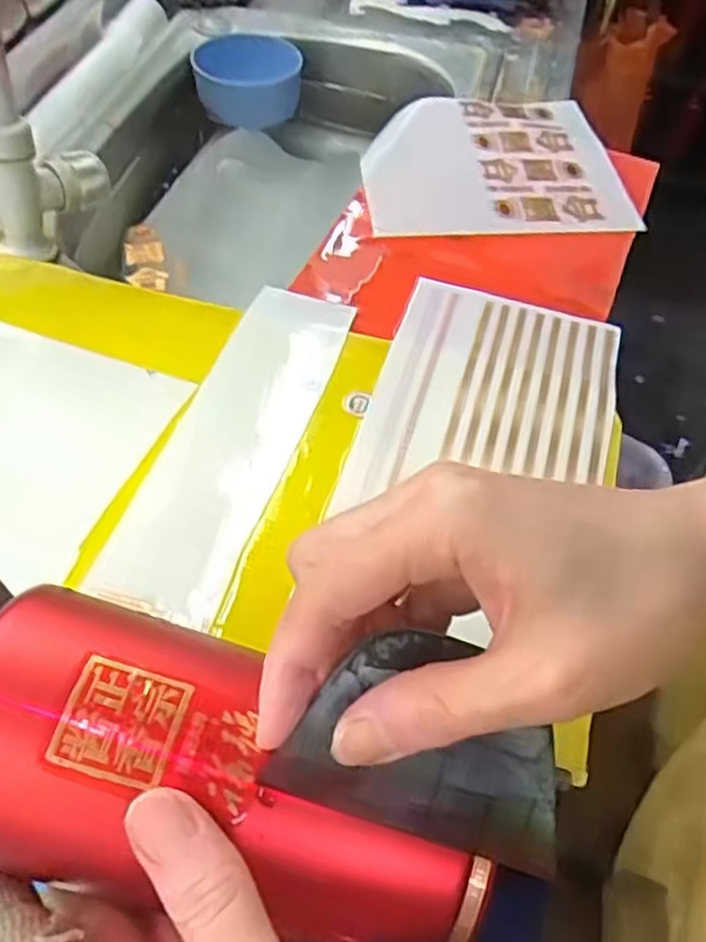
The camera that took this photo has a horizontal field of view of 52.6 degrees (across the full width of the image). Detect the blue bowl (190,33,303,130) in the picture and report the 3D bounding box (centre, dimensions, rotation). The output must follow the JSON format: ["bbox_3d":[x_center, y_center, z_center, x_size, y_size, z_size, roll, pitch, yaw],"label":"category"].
[{"bbox_3d":[-0.110,-0.414,0.753,0.105,0.059,0.097,-2,55,-5],"label":"blue bowl"}]

